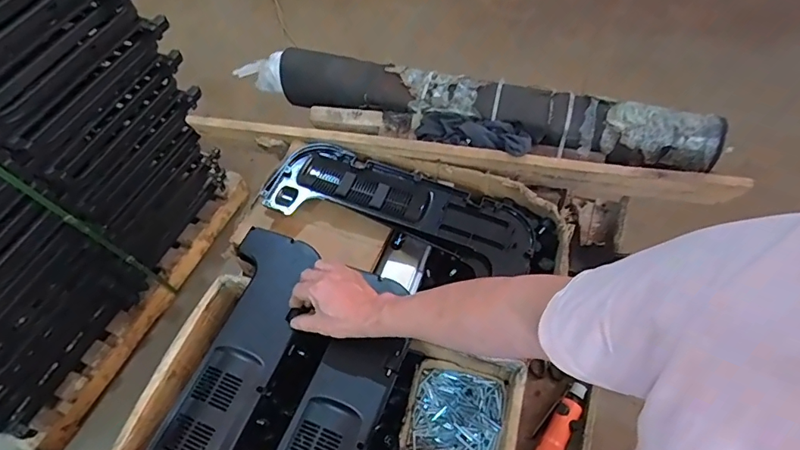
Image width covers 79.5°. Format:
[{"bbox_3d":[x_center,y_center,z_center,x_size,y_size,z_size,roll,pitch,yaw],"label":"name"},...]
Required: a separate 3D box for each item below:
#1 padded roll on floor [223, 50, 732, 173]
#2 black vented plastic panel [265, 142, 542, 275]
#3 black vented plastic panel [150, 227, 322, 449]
[{"bbox_3d":[0.120,-0.252,1.011,0.979,0.103,0.108,17,61,15],"label":"padded roll on floor"},{"bbox_3d":[0.009,-0.042,0.899,0.509,0.072,0.178,13,60,12],"label":"black vented plastic panel"},{"bbox_3d":[-0.274,0.223,0.725,0.167,0.060,0.476,14,55,13],"label":"black vented plastic panel"}]

